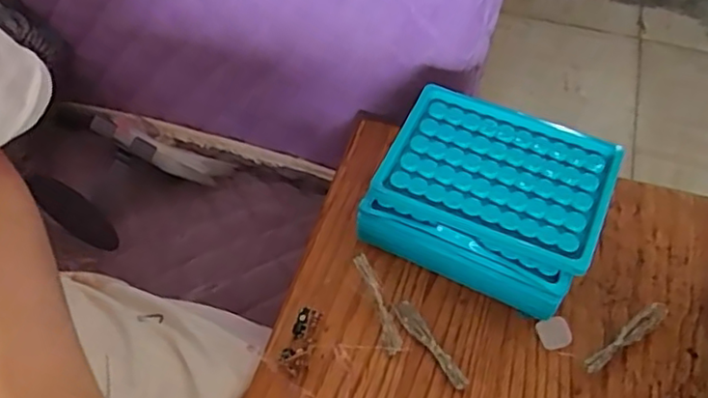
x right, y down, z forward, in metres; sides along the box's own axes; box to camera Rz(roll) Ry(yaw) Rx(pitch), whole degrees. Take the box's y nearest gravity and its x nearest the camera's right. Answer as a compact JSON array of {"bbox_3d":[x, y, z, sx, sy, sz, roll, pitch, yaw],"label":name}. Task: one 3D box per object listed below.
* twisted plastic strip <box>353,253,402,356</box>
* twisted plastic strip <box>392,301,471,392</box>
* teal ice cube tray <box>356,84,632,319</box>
[{"bbox_3d":[0.015,0.062,0.381,0.011,0.008,0.061,-21,89,-14],"label":"twisted plastic strip"},{"bbox_3d":[0.045,0.088,0.382,0.012,0.010,0.063,-30,61,-20],"label":"twisted plastic strip"},{"bbox_3d":[0.087,0.001,0.416,0.133,0.062,0.107,23,58,14],"label":"teal ice cube tray"}]

